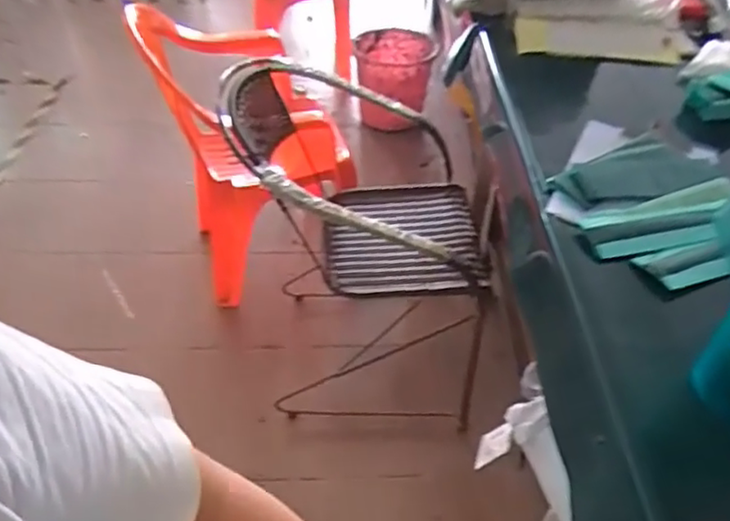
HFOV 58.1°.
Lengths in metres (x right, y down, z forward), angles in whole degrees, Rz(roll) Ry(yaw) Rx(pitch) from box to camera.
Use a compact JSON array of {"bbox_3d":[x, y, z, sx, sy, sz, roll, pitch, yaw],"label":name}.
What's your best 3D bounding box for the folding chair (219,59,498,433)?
[{"bbox_3d":[-0.015,-0.054,1.594,0.584,0.707,0.601,-3,42,-4],"label":"folding chair"}]

